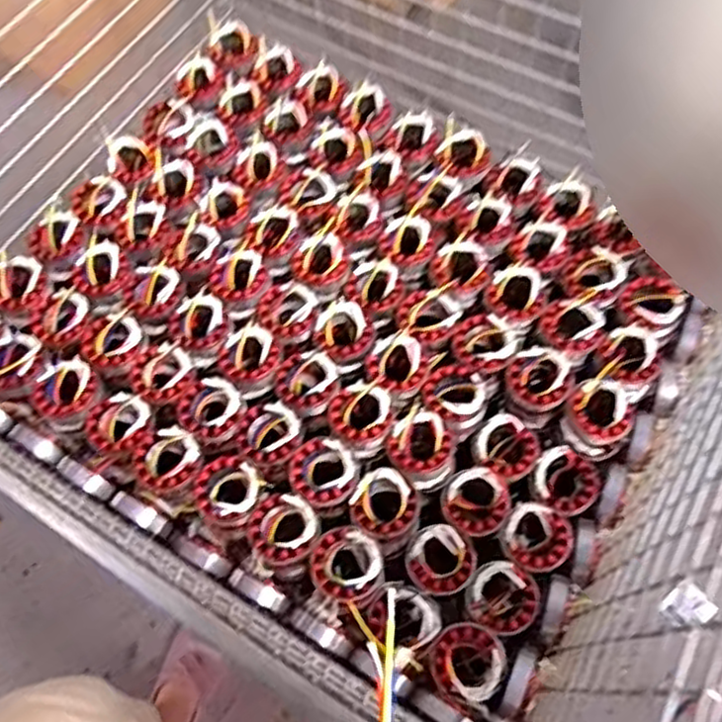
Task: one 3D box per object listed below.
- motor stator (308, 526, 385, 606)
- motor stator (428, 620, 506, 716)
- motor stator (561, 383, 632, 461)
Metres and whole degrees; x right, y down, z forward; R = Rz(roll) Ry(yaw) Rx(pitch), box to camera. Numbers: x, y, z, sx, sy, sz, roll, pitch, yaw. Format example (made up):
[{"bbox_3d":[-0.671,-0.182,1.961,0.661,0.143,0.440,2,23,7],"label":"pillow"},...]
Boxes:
[{"bbox_3d":[-0.019,0.254,0.875,0.086,0.047,0.088,0,66,0],"label":"motor stator"},{"bbox_3d":[0.130,0.368,0.858,0.091,0.027,0.090,0,66,0],"label":"motor stator"},{"bbox_3d":[0.324,0.081,0.966,0.086,0.061,0.092,0,66,0],"label":"motor stator"}]

